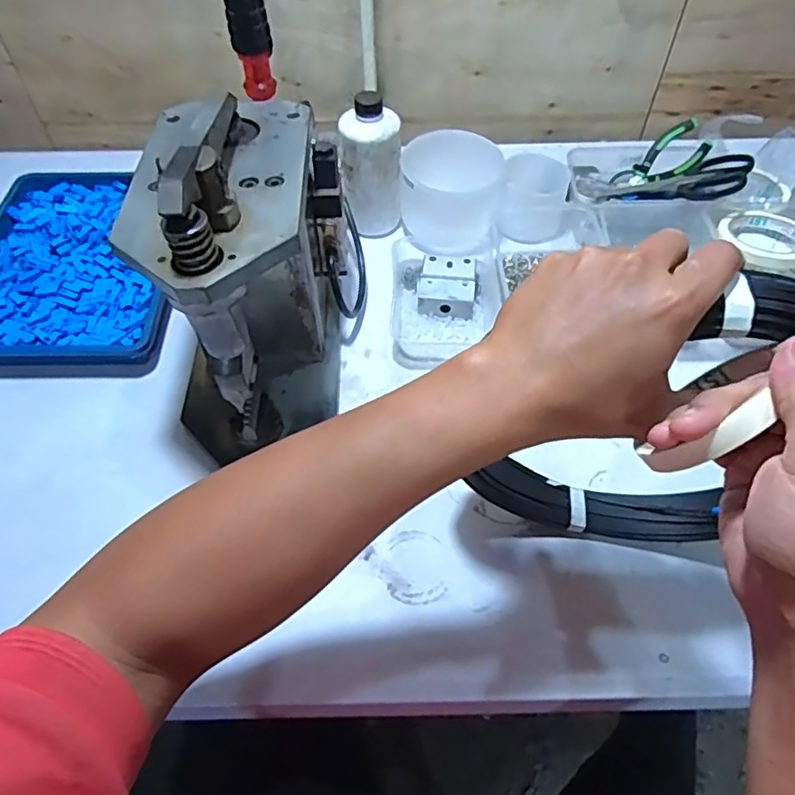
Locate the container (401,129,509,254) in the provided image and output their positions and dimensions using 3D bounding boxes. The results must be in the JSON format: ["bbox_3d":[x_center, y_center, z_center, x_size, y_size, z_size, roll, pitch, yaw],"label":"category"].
[{"bbox_3d":[0.067,-0.254,0.732,0.116,0.104,0.116,0,52,0],"label":"container"}]

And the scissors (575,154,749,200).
[{"bbox_3d":[0.322,-0.263,0.717,0.193,0.026,0.069,10,48,41],"label":"scissors"}]

